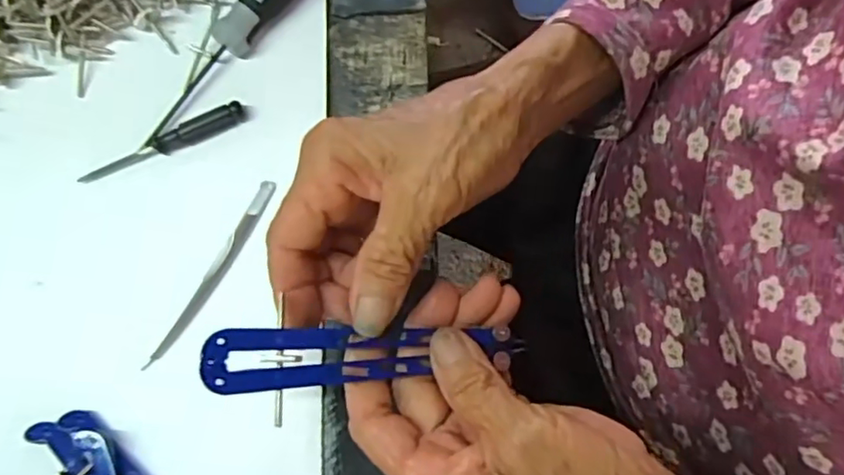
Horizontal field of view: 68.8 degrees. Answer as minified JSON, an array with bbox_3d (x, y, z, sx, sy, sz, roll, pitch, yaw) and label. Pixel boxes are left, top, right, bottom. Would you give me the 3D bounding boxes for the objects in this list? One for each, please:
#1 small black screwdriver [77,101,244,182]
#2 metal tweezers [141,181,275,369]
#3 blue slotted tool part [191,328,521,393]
[{"bbox_3d":[-0.137,-0.049,0.324,0.090,0.010,0.012,-25,75,-3],"label":"small black screwdriver"},{"bbox_3d":[-0.105,0.017,0.306,0.010,0.011,0.105,31,79,11],"label":"metal tweezers"},{"bbox_3d":[-0.017,0.044,0.233,0.123,0.008,0.021,1,73,-22],"label":"blue slotted tool part"}]

